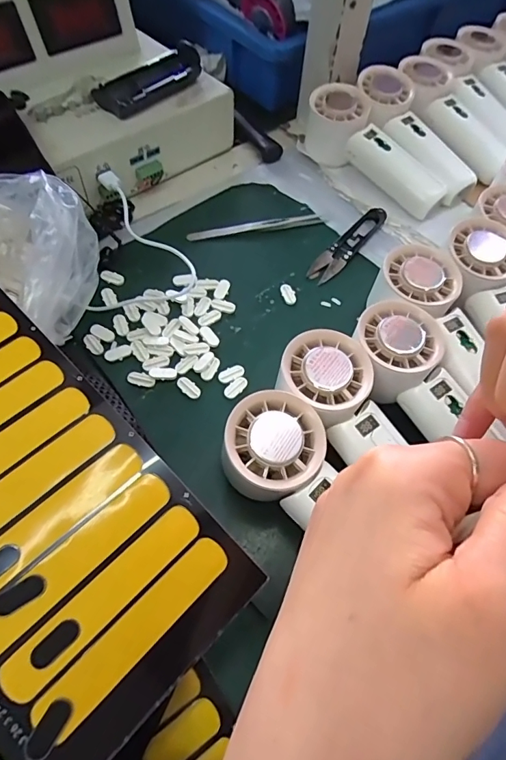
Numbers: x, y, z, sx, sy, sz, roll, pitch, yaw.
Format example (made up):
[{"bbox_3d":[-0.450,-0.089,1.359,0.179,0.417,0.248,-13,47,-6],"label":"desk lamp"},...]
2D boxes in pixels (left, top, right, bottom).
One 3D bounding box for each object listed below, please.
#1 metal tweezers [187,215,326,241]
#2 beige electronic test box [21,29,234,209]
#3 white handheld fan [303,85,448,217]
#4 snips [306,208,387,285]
[{"bbox_3d":[0.004,-0.141,0.411,0.127,0.005,0.012,-10,60,-10],"label":"metal tweezers"},{"bbox_3d":[-0.125,-0.245,0.430,0.126,0.060,0.189,39,64,18],"label":"beige electronic test box"},{"bbox_3d":[0.117,-0.220,0.432,0.151,0.056,0.056,39,64,18],"label":"white handheld fan"},{"bbox_3d":[0.085,-0.123,0.400,0.024,0.012,0.101,38,64,17],"label":"snips"}]

